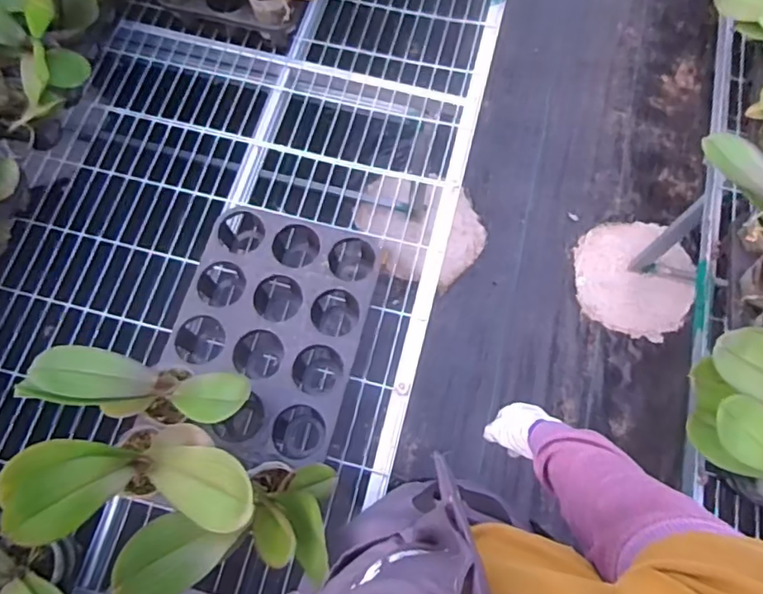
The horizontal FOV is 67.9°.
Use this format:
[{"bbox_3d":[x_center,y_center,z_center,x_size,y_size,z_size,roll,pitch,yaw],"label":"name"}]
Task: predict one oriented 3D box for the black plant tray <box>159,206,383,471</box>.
[{"bbox_3d":[-0.177,0.052,0.917,0.290,0.073,0.389,15,71,4],"label":"black plant tray"}]

